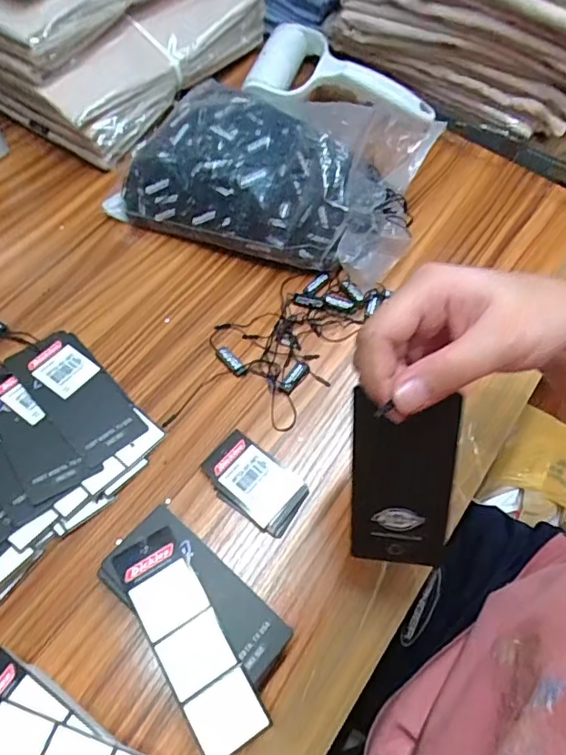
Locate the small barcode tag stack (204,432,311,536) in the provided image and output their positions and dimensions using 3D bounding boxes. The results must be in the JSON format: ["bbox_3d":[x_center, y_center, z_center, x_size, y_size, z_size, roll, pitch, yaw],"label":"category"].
[{"bbox_3d":[-0.020,0.071,0.358,0.070,0.009,0.044,32,65,13],"label":"small barcode tag stack"}]

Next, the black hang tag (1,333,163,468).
[{"bbox_3d":[-0.142,0.015,0.373,0.119,0.004,0.050,44,58,14],"label":"black hang tag"}]

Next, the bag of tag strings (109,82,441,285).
[{"bbox_3d":[-0.008,-0.179,0.445,0.244,0.087,0.149,19,62,7],"label":"bag of tag strings"}]

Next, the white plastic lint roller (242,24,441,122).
[{"bbox_3d":[0.057,-0.311,0.521,0.181,0.032,0.100,2,62,-2],"label":"white plastic lint roller"}]

